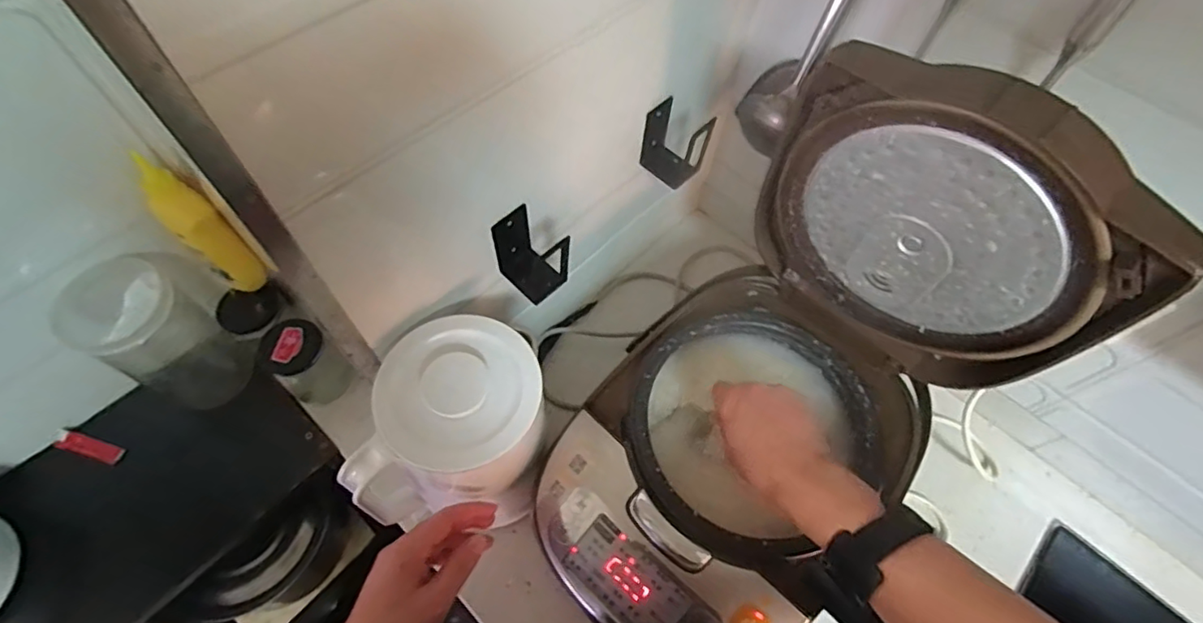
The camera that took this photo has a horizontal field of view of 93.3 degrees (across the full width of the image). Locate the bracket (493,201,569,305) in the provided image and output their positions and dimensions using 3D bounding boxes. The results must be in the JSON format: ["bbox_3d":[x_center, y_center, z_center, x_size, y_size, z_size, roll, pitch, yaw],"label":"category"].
[{"bbox_3d":[-0.062,-0.047,0.505,0.040,0.072,0.060,-40,69,-22],"label":"bracket"}]

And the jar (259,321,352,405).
[{"bbox_3d":[-0.332,0.063,0.649,0.062,0.120,0.065,1,60,-1],"label":"jar"}]

